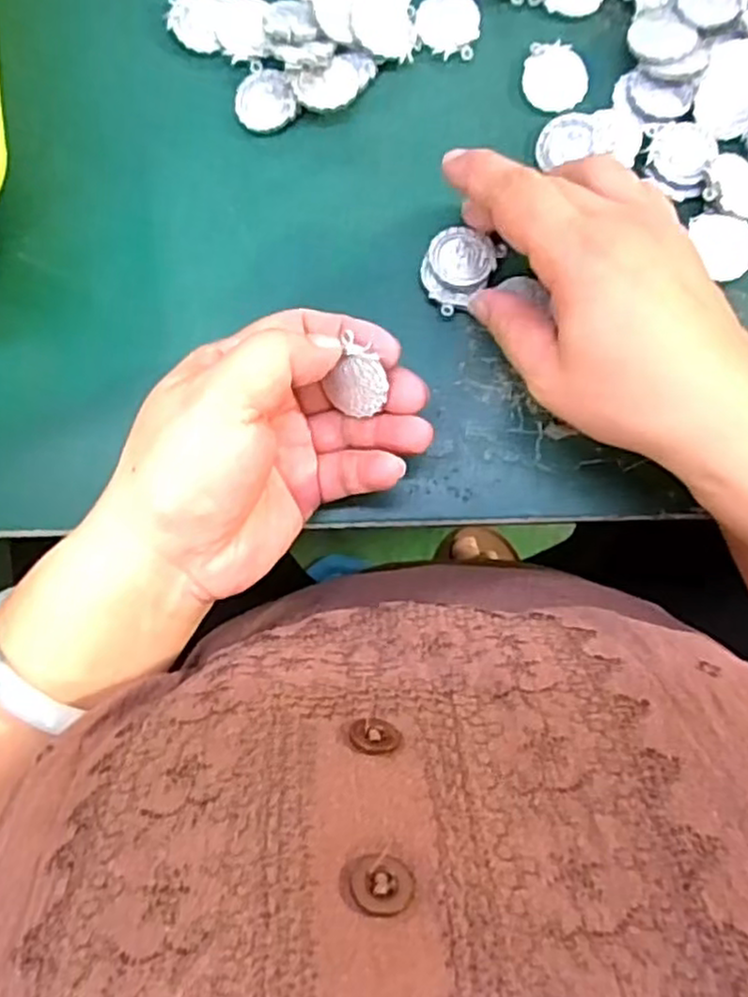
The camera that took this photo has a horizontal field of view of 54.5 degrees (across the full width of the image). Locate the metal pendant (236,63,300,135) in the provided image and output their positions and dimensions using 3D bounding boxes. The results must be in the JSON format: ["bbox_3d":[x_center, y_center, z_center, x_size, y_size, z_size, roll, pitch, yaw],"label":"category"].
[{"bbox_3d":[-0.047,-0.170,0.310,0.028,0.007,0.026,-1,87,9],"label":"metal pendant"}]

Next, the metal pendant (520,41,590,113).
[{"bbox_3d":[0.078,-0.181,0.310,0.027,0.004,0.032,-3,87,0],"label":"metal pendant"}]

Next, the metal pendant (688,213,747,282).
[{"bbox_3d":[0.143,-0.103,0.298,0.028,0.004,0.027,1,87,-9],"label":"metal pendant"}]

